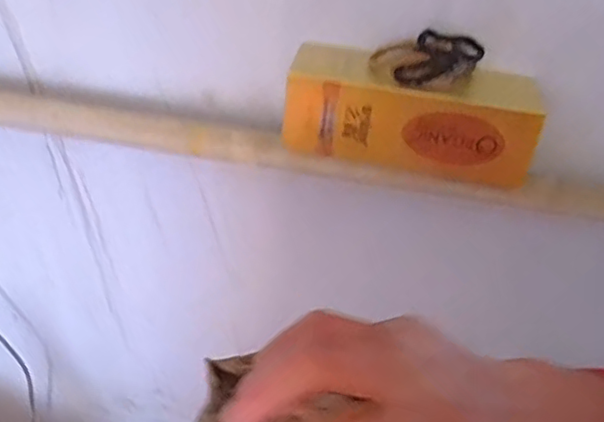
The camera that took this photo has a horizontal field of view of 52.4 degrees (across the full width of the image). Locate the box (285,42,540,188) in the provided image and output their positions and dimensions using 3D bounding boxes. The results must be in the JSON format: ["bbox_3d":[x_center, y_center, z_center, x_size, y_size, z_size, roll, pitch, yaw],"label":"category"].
[{"bbox_3d":[0.091,-0.082,0.518,0.205,0.071,0.067,10,37,5],"label":"box"}]

